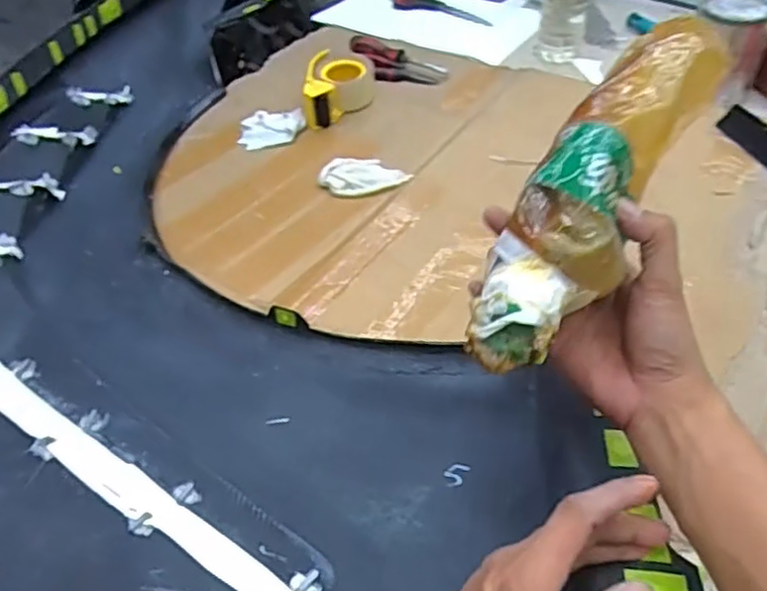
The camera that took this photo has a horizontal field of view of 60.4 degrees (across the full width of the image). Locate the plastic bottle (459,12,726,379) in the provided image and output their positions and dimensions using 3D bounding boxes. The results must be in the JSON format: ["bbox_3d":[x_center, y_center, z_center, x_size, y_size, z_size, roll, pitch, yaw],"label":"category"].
[{"bbox_3d":[0.129,-0.075,0.394,0.071,0.064,0.281,24,60,26],"label":"plastic bottle"}]

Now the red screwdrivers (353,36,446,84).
[{"bbox_3d":[0.015,-0.386,1.104,0.179,0.023,0.084,28,54,12],"label":"red screwdrivers"}]

